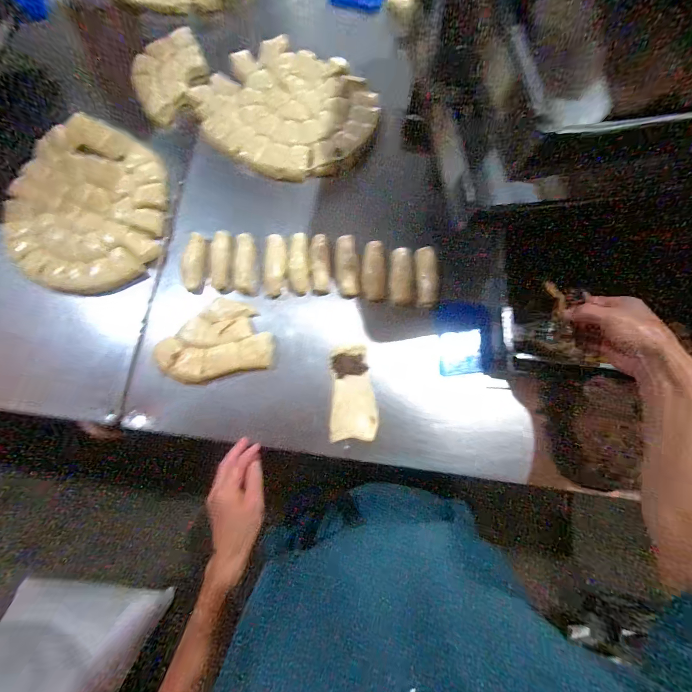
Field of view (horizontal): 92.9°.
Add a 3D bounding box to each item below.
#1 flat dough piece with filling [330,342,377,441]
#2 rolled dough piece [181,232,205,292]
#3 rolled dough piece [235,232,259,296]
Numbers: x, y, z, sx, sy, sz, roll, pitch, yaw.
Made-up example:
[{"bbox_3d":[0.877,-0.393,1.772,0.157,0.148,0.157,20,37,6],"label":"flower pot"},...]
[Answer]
[{"bbox_3d":[0.010,0.074,0.525,0.073,0.007,0.147,-4,77,0],"label":"flat dough piece with filling"},{"bbox_3d":[-0.262,-0.144,0.569,0.025,0.031,0.102,4,77,2],"label":"rolled dough piece"},{"bbox_3d":[-0.170,-0.139,0.560,0.031,0.025,0.101,-1,93,-1],"label":"rolled dough piece"}]

